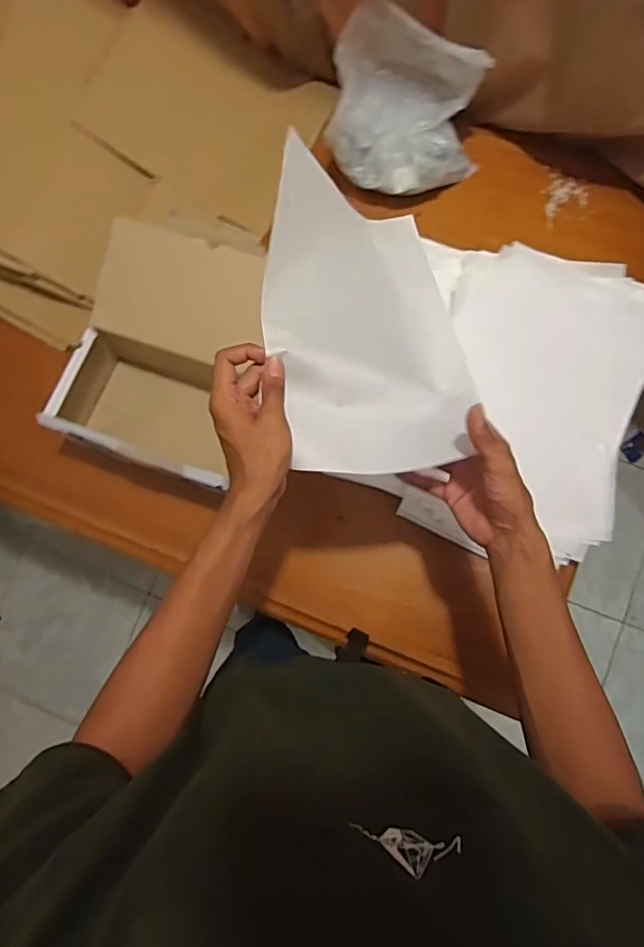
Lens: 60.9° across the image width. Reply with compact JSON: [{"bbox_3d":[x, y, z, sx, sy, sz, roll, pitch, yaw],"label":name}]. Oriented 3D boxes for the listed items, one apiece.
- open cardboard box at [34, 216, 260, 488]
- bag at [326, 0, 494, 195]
[{"bbox_3d":[-0.207,-0.153,0.739,0.247,0.146,0.285,18,84,7],"label":"open cardboard box"},{"bbox_3d":[0.114,-0.494,0.743,0.204,0.168,0.179,7,83,6],"label":"bag"}]

